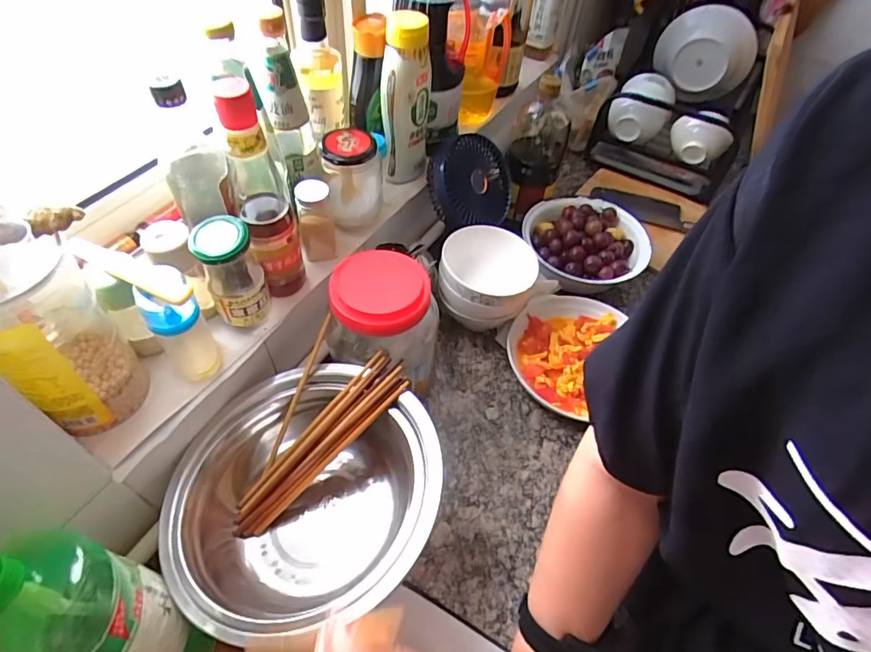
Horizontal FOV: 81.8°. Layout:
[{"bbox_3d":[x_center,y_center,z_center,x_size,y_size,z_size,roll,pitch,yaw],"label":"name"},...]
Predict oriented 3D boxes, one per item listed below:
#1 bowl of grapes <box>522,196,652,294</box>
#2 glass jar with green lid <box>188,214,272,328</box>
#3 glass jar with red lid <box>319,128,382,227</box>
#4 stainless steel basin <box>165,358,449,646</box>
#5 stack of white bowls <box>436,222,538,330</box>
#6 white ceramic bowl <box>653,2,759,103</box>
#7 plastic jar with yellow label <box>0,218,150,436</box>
[{"bbox_3d":[0.251,-0.137,0.847,0.201,0.063,0.184,6,54,1],"label":"bowl of grapes"},{"bbox_3d":[-0.224,-0.060,0.554,0.059,0.118,0.063,2,54,-2],"label":"glass jar with green lid"},{"bbox_3d":[-0.110,-0.196,0.675,0.076,0.110,0.069,-7,54,-8],"label":"glass jar with red lid"},{"bbox_3d":[-0.141,0.190,0.559,0.270,0.142,0.285,14,54,7],"label":"stainless steel basin"},{"bbox_3d":[0.076,-0.066,0.755,0.137,0.111,0.136,11,54,5],"label":"stack of white bowls"},{"bbox_3d":[0.548,-0.536,1.006,0.178,0.160,0.056,20,28,-19],"label":"white ceramic bowl"},{"bbox_3d":[-0.341,-0.001,0.442,0.087,0.214,0.100,-33,62,-24],"label":"plastic jar with yellow label"}]

